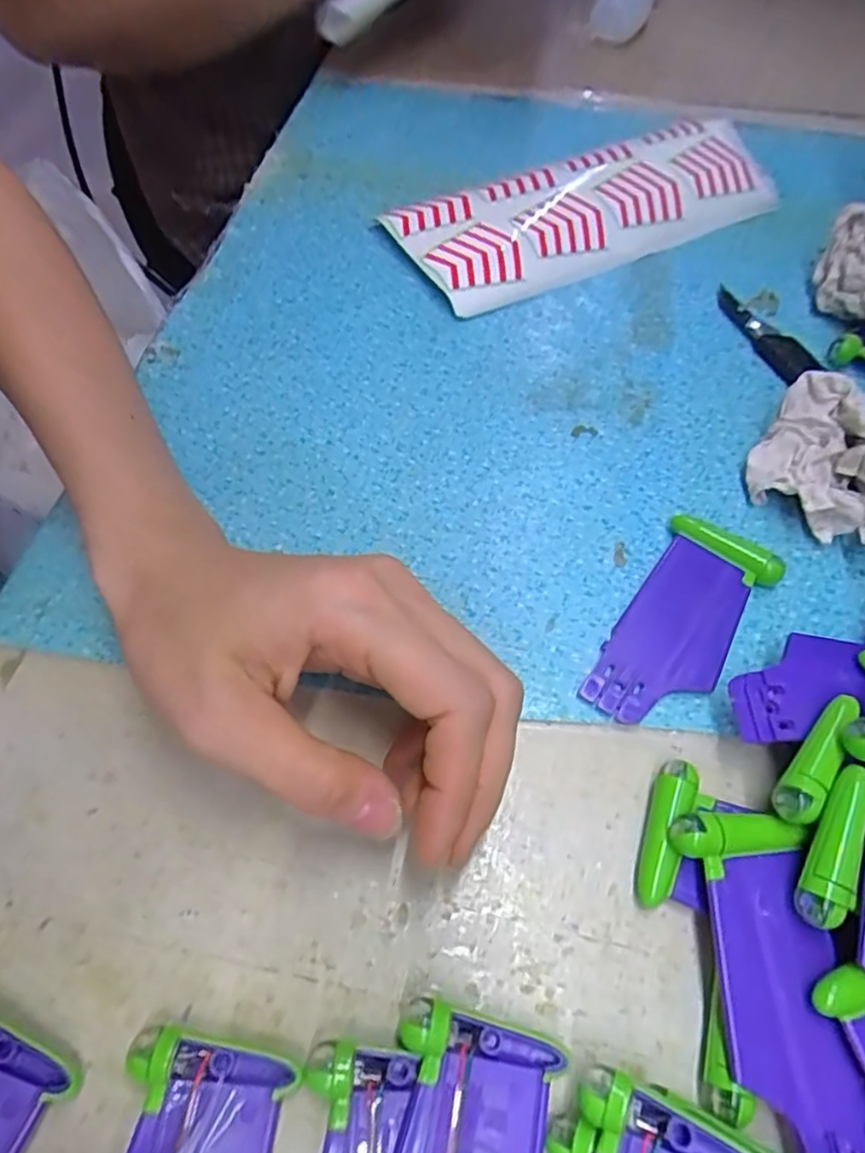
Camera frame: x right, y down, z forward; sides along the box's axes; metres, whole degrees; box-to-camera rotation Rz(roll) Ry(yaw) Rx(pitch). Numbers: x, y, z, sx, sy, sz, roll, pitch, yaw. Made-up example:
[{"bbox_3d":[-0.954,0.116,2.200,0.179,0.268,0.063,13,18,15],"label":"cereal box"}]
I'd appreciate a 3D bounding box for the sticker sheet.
[{"bbox_3d":[0.094,-0.213,0.377,0.226,0.020,0.083,-26,62,-16],"label":"sticker sheet"}]

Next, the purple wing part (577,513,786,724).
[{"bbox_3d":[0.092,0.017,0.244,0.041,0.011,0.087,29,62,16],"label":"purple wing part"}]

